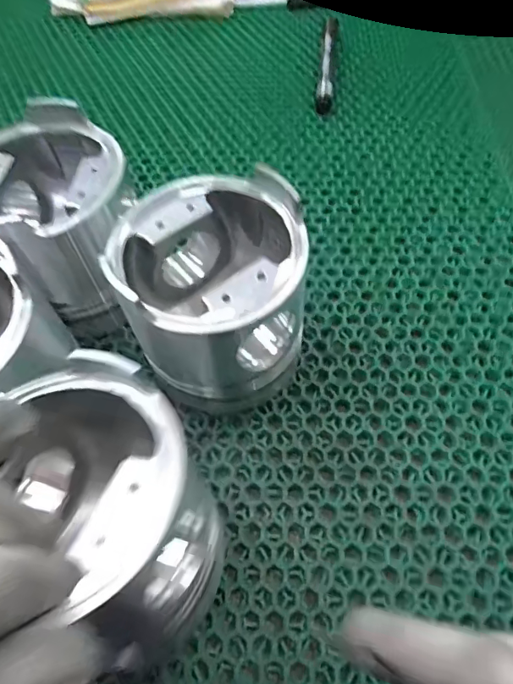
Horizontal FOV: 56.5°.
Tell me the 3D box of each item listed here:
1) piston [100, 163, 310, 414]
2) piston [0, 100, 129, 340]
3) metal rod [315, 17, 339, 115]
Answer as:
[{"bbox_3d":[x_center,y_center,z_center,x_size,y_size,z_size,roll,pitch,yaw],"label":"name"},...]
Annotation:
[{"bbox_3d":[-0.022,-0.025,0.274,0.094,0.103,0.094,2,60,3],"label":"piston"},{"bbox_3d":[-0.118,-0.069,0.304,0.102,0.107,0.095,32,66,18],"label":"piston"},{"bbox_3d":[0.069,-0.275,0.465,0.015,0.015,0.144,5,61,5],"label":"metal rod"}]

